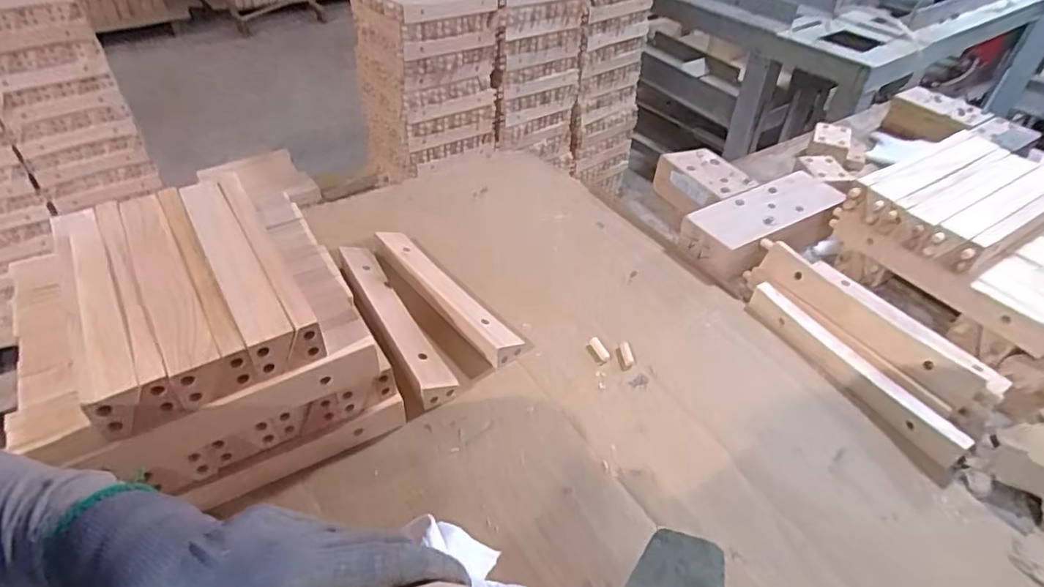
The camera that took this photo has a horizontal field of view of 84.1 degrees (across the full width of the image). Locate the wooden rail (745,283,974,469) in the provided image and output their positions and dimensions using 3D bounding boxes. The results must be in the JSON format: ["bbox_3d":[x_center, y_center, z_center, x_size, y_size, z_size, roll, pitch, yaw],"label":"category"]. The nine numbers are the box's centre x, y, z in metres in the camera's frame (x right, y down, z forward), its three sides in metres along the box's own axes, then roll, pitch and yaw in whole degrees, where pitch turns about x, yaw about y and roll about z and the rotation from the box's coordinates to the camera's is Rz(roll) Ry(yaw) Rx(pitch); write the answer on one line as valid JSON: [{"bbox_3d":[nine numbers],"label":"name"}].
[{"bbox_3d":[0.343,0.079,0.617,0.033,0.035,0.246,-20,48,-23],"label":"wooden rail"}]

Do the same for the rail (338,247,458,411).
[{"bbox_3d":[-0.152,0.022,0.644,0.054,0.046,0.257,-22,48,-24],"label":"rail"}]

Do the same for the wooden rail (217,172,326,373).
[{"bbox_3d":[-0.234,-0.038,0.525,0.029,0.039,0.262,-20,48,-23],"label":"wooden rail"}]

